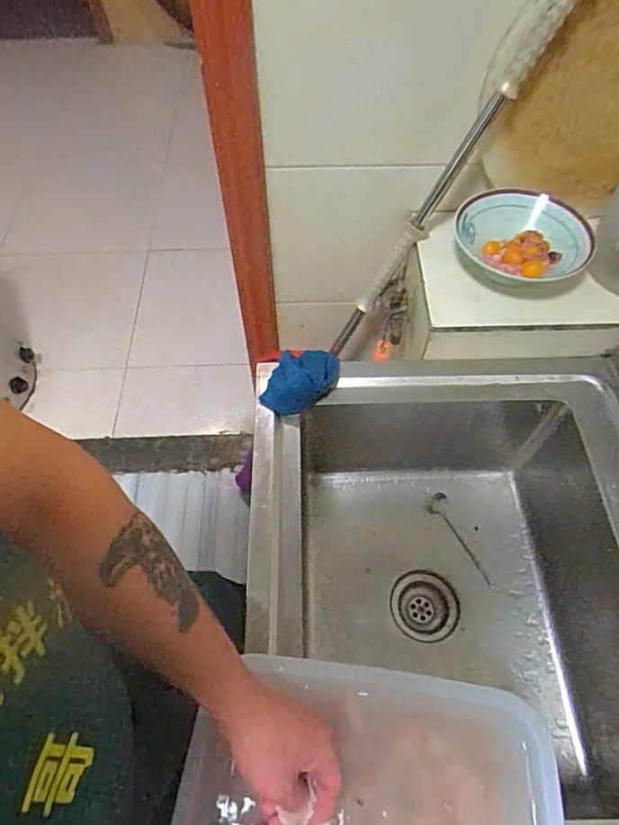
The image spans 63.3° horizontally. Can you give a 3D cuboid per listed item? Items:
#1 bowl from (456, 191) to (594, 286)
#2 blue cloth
[{"bbox_3d":[0.323,-0.266,0.775,0.199,0.070,0.184,11,60,7],"label":"bowl"},{"bbox_3d":[-0.017,-0.051,0.765,0.130,0.054,0.088,-23,61,-13],"label":"blue cloth"}]

